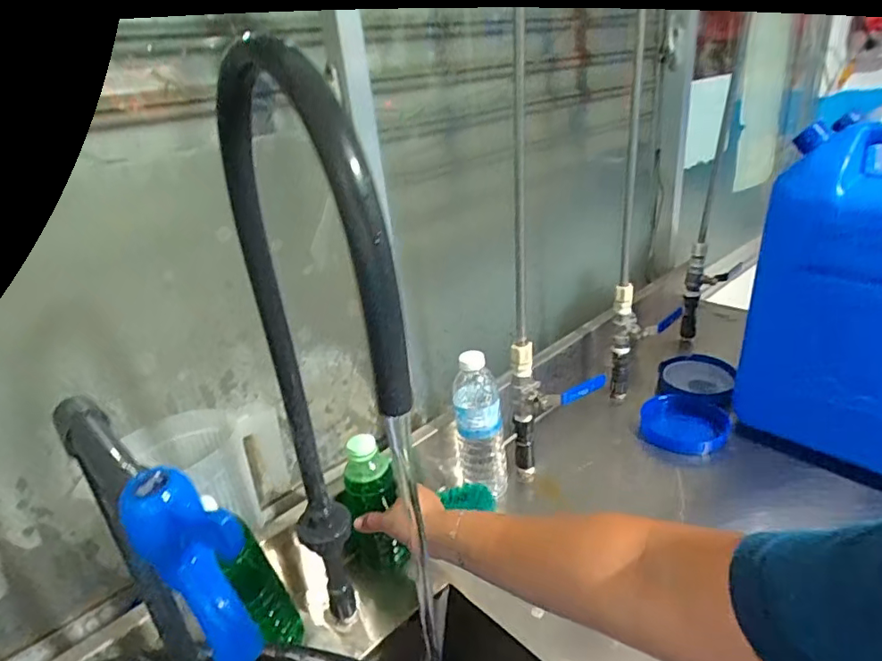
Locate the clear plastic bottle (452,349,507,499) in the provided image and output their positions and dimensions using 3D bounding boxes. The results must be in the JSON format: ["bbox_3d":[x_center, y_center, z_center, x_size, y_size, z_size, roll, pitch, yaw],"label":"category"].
[{"bbox_3d":[0.051,0.125,0.725,0.066,0.207,0.059,-6,25,0],"label":"clear plastic bottle"}]

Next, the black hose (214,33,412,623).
[{"bbox_3d":[-0.082,0.071,0.404,0.034,0.496,0.239,-20,28,-27],"label":"black hose"}]

